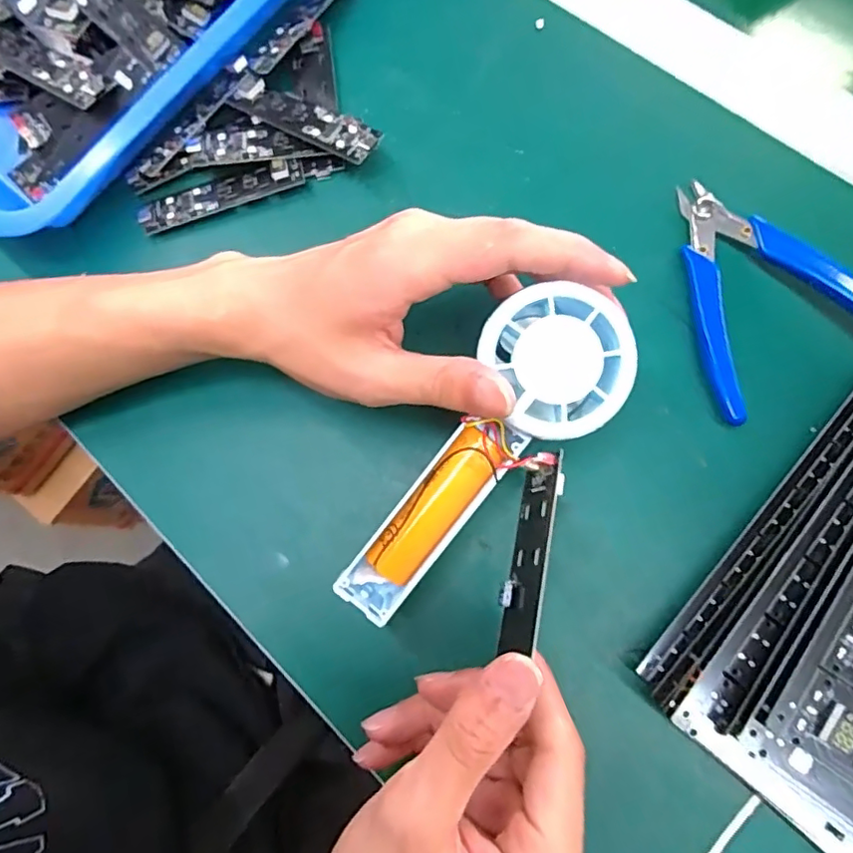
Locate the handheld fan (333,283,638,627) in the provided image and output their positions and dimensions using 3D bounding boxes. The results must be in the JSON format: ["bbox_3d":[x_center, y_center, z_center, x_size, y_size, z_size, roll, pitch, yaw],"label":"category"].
[{"bbox_3d":[0.018,0.012,0.221,0.052,0.026,0.147,42,106,9],"label":"handheld fan"}]

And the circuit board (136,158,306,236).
[{"bbox_3d":[-0.111,-0.124,0.307,0.093,0.006,0.019,-14,75,7],"label":"circuit board"}]

